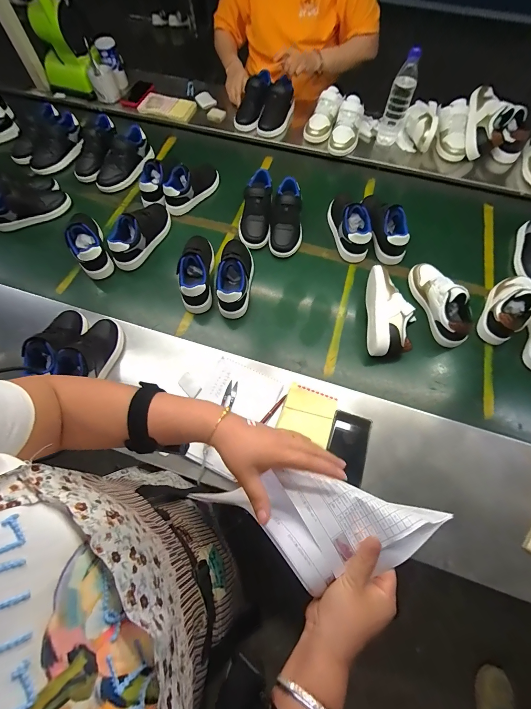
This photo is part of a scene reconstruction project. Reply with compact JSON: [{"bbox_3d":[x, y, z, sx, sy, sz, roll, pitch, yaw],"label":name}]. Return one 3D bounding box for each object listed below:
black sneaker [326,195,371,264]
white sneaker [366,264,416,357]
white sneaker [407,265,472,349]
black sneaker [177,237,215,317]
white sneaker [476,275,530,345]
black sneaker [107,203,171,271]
[{"bbox_3d":[0.221,-0.359,0.818,0.071,0.113,0.213,-8,68,-5],"label":"black sneaker"},{"bbox_3d":[0.289,-0.095,0.708,0.099,0.085,0.216,8,68,1],"label":"white sneaker"},{"bbox_3d":[0.420,-0.137,0.708,0.077,0.094,0.224,-12,69,-7],"label":"white sneaker"},{"bbox_3d":[-0.177,-0.220,0.760,0.082,0.089,0.222,0,68,-2],"label":"black sneaker"},{"bbox_3d":[0.583,-0.125,0.702,0.076,0.090,0.205,34,71,11],"label":"white sneaker"},{"bbox_3d":[-0.334,-0.332,0.812,0.091,0.088,0.217,38,71,13],"label":"black sneaker"}]

